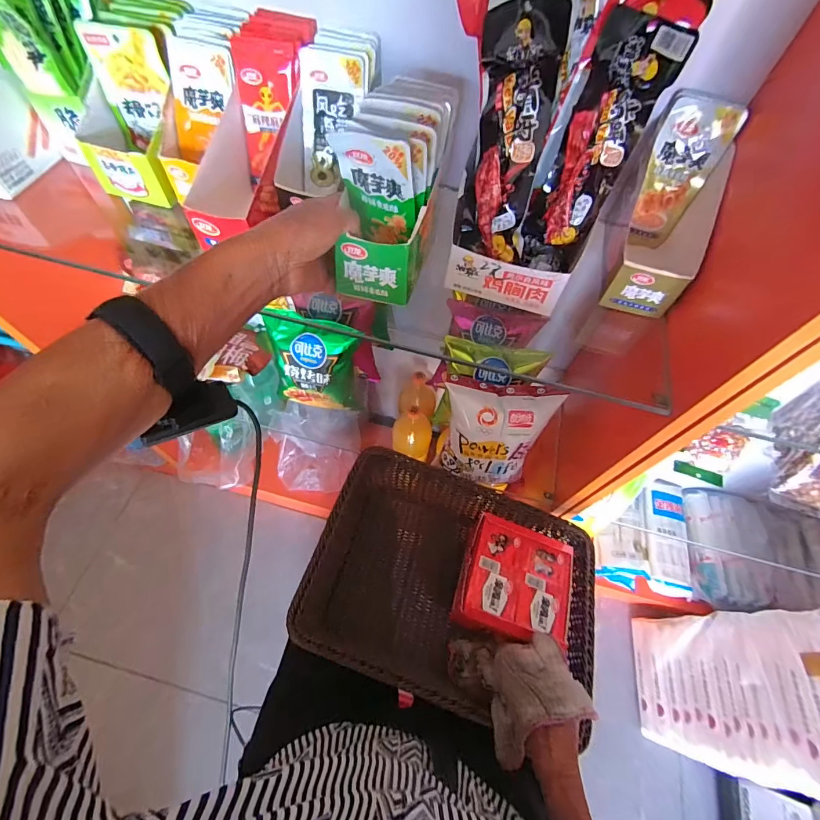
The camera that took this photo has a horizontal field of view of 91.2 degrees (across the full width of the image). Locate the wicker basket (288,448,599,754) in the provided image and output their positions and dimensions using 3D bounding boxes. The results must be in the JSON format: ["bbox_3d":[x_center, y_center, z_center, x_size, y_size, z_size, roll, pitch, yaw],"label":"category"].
[{"bbox_3d":[0.064,0.238,0.580,0.380,0.115,0.284,17,62,5],"label":"wicker basket"}]

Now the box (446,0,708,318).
[{"bbox_3d":[0.134,-0.267,0.403,0.193,0.225,0.216,11,62,2],"label":"box"}]

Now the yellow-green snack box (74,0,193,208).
[{"bbox_3d":[-0.324,-0.373,0.487,0.106,0.140,0.170,13,62,3],"label":"yellow-green snack box"}]

